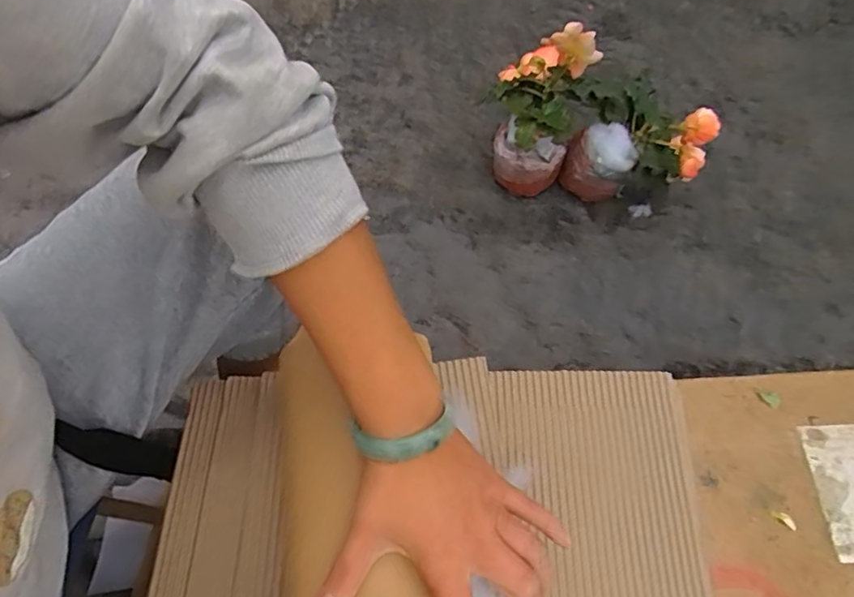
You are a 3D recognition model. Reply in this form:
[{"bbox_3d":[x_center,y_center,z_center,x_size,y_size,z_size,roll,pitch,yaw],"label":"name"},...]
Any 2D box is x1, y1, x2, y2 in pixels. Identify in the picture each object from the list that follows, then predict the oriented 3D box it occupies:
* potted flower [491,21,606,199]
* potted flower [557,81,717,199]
[{"bbox_3d":[0.152,-0.257,0.802,0.111,0.214,0.168,12,66,6],"label":"potted flower"},{"bbox_3d":[0.291,-0.205,0.809,0.170,0.157,0.099,24,68,11],"label":"potted flower"}]

